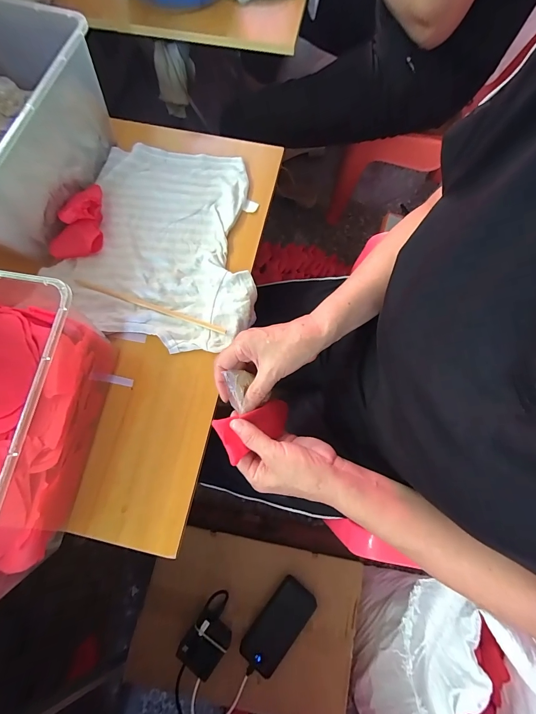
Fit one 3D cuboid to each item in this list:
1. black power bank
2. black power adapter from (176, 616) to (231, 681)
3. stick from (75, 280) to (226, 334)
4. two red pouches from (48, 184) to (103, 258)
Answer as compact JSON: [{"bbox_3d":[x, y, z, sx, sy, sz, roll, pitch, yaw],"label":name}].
[{"bbox_3d":[0.021,0.518,0.598,0.082,0.014,0.155,39,78,9],"label":"black power bank"},{"bbox_3d":[-0.118,0.535,0.574,0.074,0.020,0.084,37,78,9],"label":"black power adapter"},{"bbox_3d":[-0.163,-0.071,0.422,0.222,0.004,0.009,19,76,5],"label":"stick"},{"bbox_3d":[-0.259,-0.194,0.433,0.054,0.033,0.115,12,76,3],"label":"two red pouches"}]

